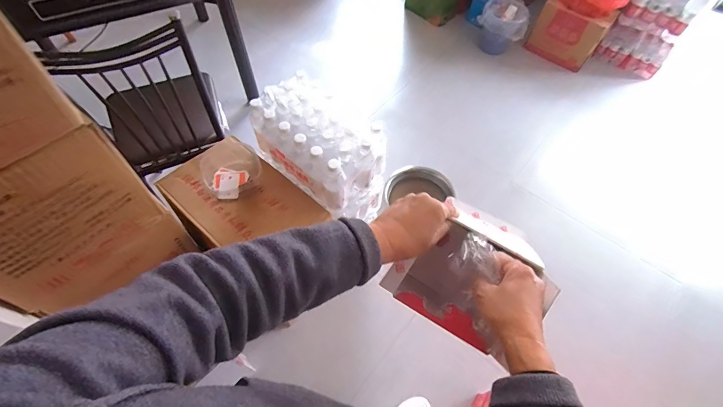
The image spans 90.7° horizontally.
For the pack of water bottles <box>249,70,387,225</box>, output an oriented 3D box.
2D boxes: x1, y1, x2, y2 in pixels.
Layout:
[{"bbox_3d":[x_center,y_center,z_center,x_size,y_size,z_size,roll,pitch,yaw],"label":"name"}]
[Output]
[{"bbox_3d":[-0.127,-0.178,1.083,0.385,0.211,0.237,37,64,18],"label":"pack of water bottles"}]

